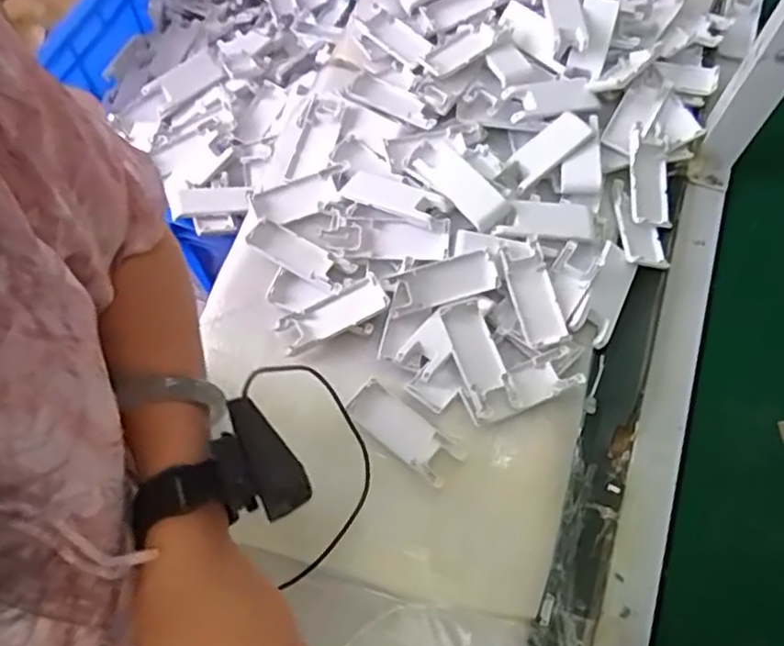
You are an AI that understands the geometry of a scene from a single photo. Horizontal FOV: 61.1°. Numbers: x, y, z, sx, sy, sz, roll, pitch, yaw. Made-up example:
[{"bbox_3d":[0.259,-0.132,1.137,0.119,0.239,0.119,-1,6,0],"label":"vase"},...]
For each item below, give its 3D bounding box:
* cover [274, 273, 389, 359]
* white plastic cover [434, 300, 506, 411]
[{"bbox_3d":[-0.053,-0.009,0.597,0.098,0.014,0.038,-26,68,-12],"label":"cover"},{"bbox_3d":[0.071,0.027,0.578,0.039,0.020,0.096,-16,66,-7],"label":"white plastic cover"}]

